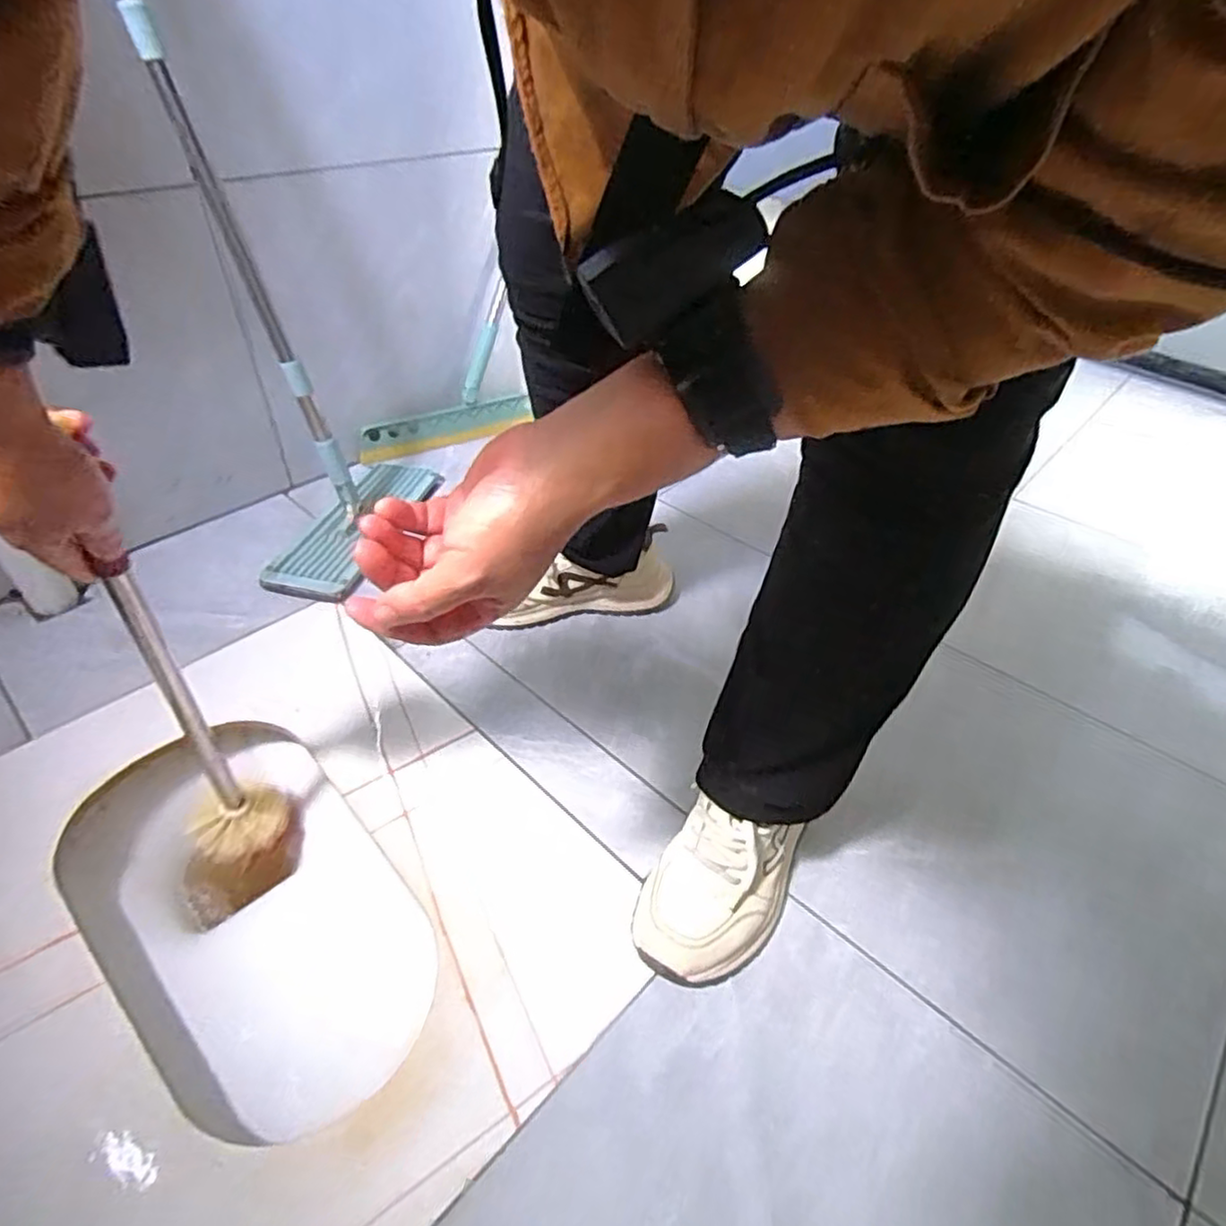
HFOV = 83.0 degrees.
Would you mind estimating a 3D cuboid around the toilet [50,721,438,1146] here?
[{"bbox_3d":[-0.326,0.279,0.644,0.400,0.133,0.224,30,47,28],"label":"toilet"}]

